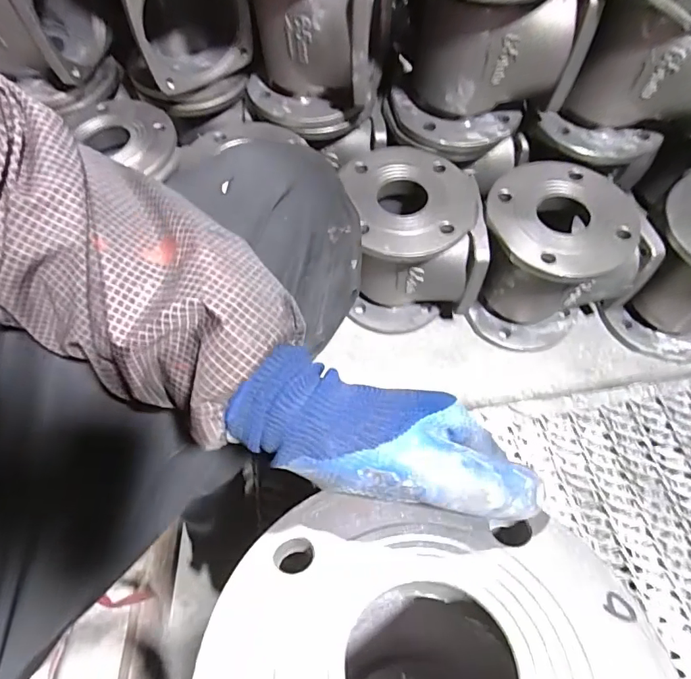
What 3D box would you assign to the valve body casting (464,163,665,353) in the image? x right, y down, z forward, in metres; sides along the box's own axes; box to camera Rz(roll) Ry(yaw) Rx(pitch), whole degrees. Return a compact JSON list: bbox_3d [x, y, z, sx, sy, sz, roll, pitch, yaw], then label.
[{"bbox_3d":[0.272,-0.107,0.654,0.179,0.209,0.169,-1,61,1],"label":"valve body casting"}]

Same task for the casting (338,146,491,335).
[{"bbox_3d":[0.083,-0.128,0.675,0.166,0.197,0.186,-11,62,-5],"label":"casting"}]

